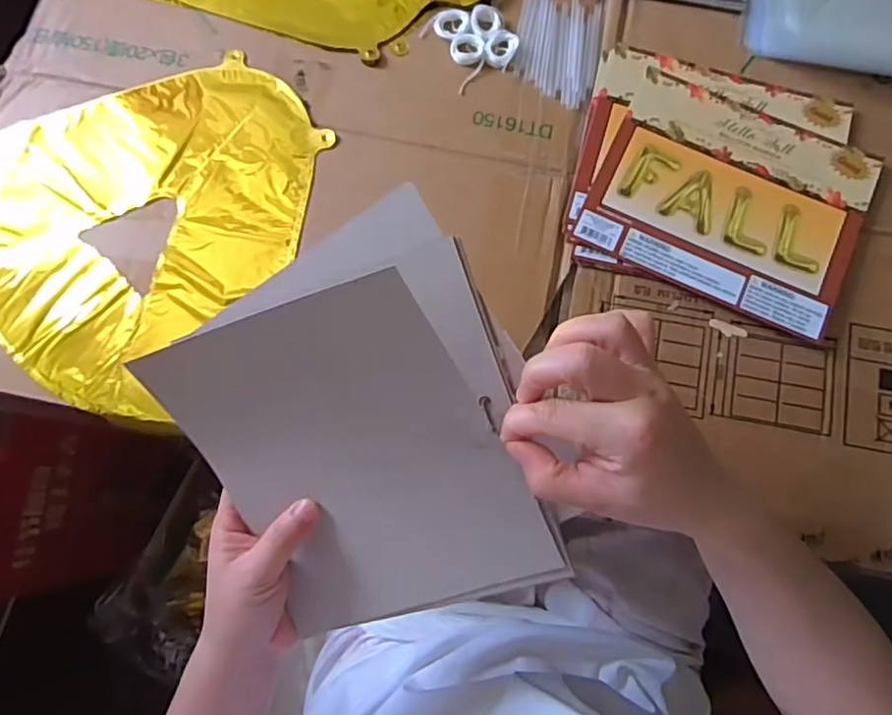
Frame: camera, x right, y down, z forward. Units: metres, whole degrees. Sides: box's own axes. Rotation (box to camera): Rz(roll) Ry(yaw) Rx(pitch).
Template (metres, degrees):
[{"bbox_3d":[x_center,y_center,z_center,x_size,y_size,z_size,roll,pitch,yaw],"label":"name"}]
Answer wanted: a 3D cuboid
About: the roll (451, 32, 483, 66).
[{"bbox_3d":[0.017,-0.250,0.471,0.027,0.004,0.028,0,78,0],"label":"roll"}]

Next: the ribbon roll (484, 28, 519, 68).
[{"bbox_3d":[0.045,-0.249,0.471,0.026,0.005,0.032,21,79,4],"label":"ribbon roll"}]

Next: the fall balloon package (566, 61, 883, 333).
[{"bbox_3d":[0.215,-0.121,0.445,0.188,0.011,0.159,25,79,5],"label":"fall balloon package"}]

